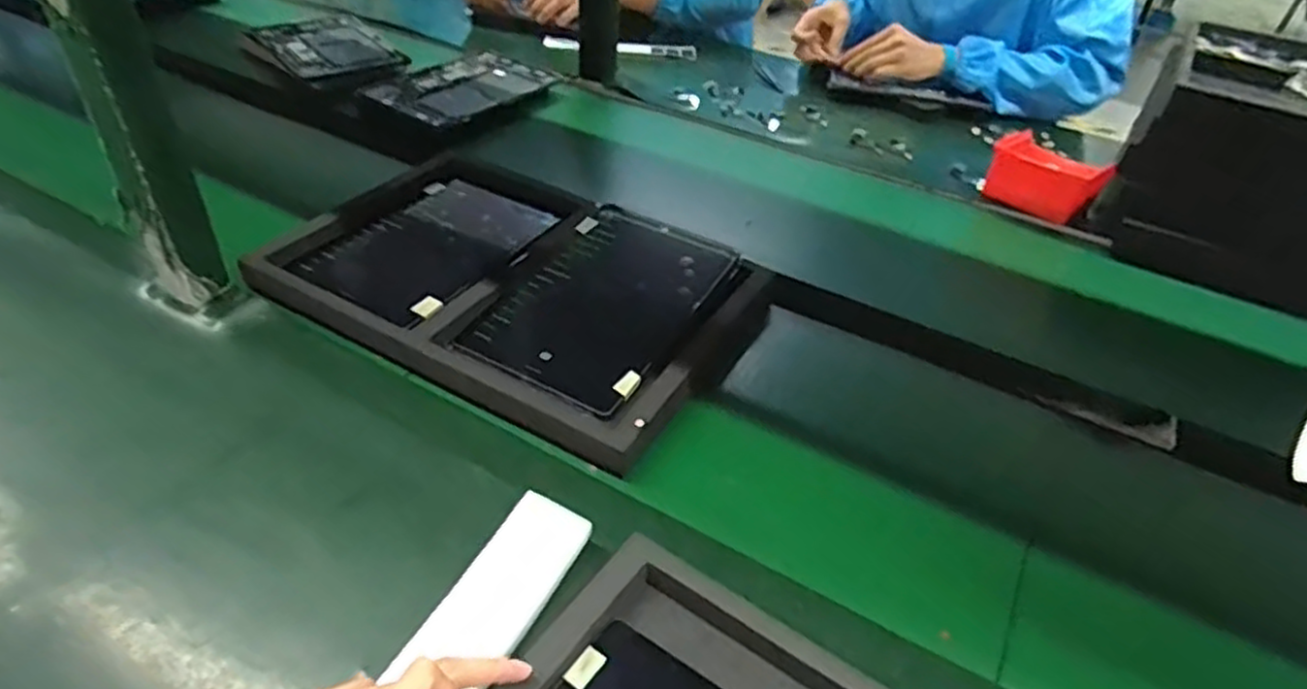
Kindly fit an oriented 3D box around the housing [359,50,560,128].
[{"bbox_3d":[-0.281,-0.384,1.103,0.149,0.016,0.265,26,44,23],"label":"housing"}]

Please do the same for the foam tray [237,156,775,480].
[{"bbox_3d":[-0.135,-0.073,0.748,0.419,0.030,0.318,23,43,20],"label":"foam tray"}]

